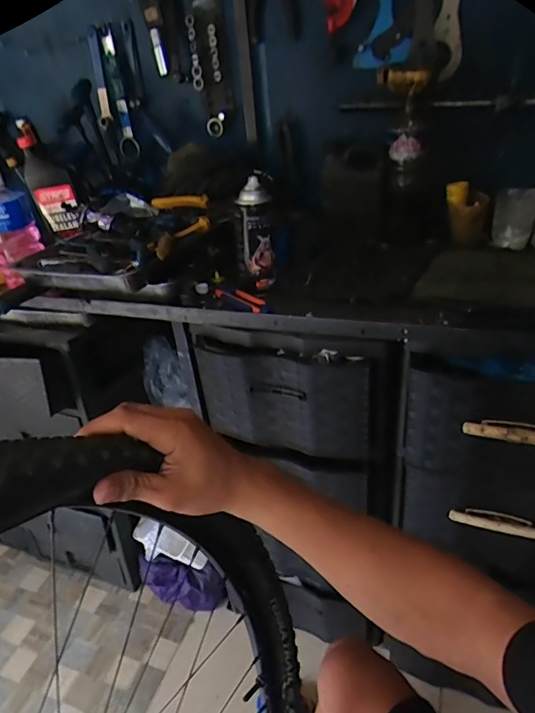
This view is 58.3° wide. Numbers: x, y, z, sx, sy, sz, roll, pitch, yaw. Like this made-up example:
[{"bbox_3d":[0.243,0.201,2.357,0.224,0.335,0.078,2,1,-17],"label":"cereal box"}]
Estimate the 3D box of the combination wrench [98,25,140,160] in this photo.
[{"bbox_3d":[-0.319,-0.567,1.046,0.058,0.249,0.008,13,34,24],"label":"combination wrench"}]

